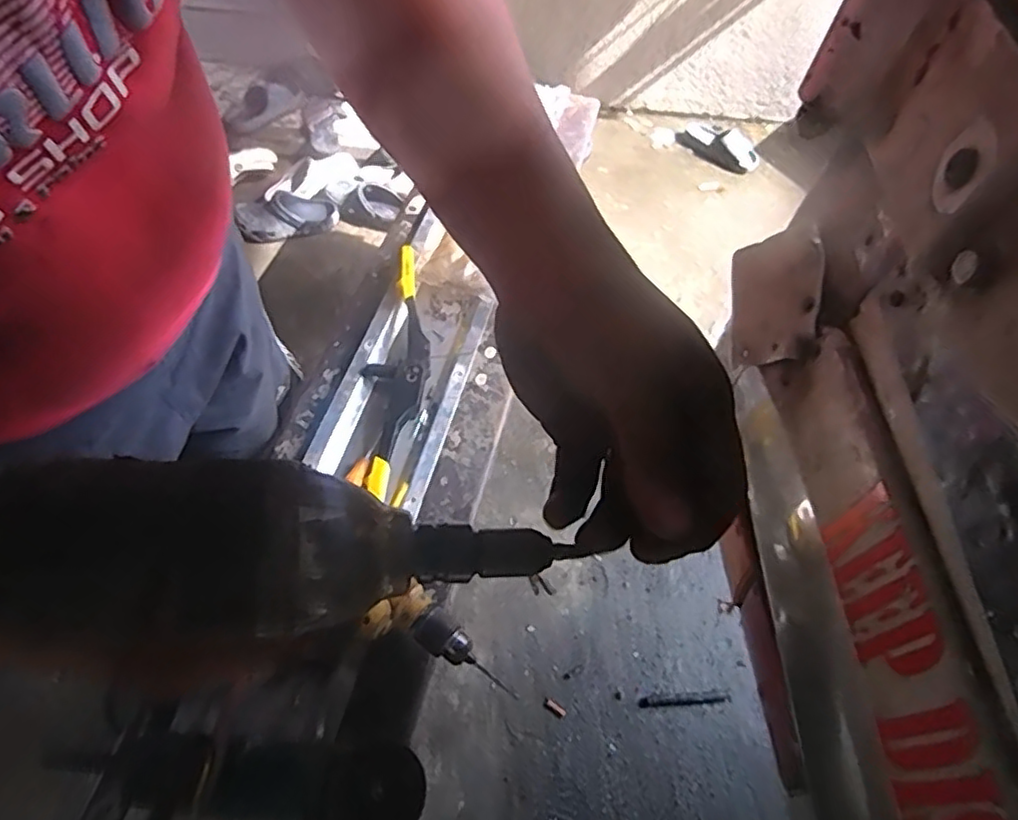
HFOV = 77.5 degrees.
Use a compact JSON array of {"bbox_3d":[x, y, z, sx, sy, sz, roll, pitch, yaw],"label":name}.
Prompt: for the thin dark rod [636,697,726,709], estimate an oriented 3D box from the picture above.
[{"bbox_3d":[0.323,0.542,1.180,0.165,0.009,0.014,-1,54,-6],"label":"thin dark rod"}]

